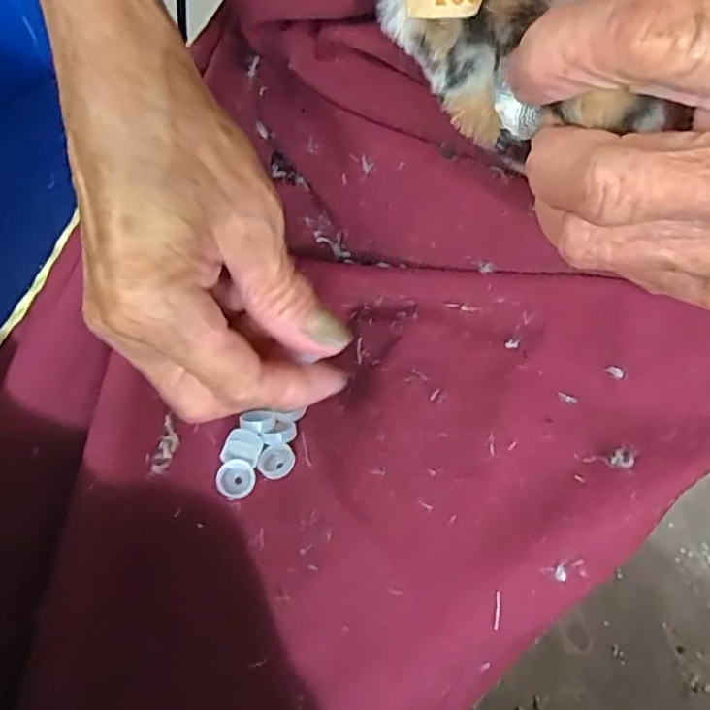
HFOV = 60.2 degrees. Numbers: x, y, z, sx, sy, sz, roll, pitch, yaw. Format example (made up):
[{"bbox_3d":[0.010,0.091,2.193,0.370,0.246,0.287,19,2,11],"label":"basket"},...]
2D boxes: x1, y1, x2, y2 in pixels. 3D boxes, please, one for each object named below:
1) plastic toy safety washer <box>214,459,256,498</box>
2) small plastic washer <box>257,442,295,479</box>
[{"bbox_3d":[-0.053,0.056,0.276,0.016,0.006,0.017,1,67,-2],"label":"plastic toy safety washer"},{"bbox_3d":[-0.036,0.048,0.278,0.017,0.006,0.016,0,67,-2],"label":"small plastic washer"}]

